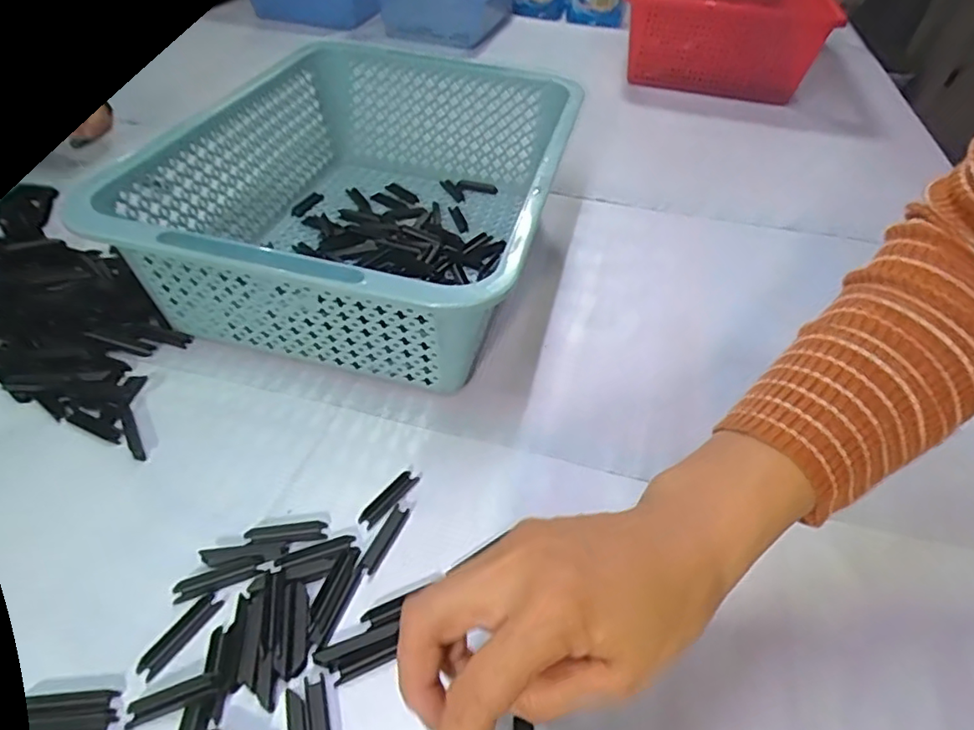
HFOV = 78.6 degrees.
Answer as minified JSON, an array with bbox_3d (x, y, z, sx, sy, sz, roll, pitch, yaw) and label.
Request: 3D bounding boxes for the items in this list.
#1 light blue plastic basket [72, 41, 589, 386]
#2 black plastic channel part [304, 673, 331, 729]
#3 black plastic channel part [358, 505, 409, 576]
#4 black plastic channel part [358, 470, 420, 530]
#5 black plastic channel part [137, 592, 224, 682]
[{"bbox_3d":[-0.091,-0.151,0.518,0.276,0.118,0.399,12,45,6],"label":"light blue plastic basket"},{"bbox_3d":[-0.079,0.170,0.279,0.010,0.004,0.045,-9,47,-15],"label":"black plastic channel part"},{"bbox_3d":[-0.060,0.101,0.347,0.011,0.004,0.044,19,46,13],"label":"black plastic channel part"},{"bbox_3d":[-0.061,0.082,0.369,0.012,0.006,0.046,29,49,21],"label":"black plastic channel part"},{"bbox_3d":[-0.156,0.137,0.303,0.012,0.005,0.045,26,48,19],"label":"black plastic channel part"}]

